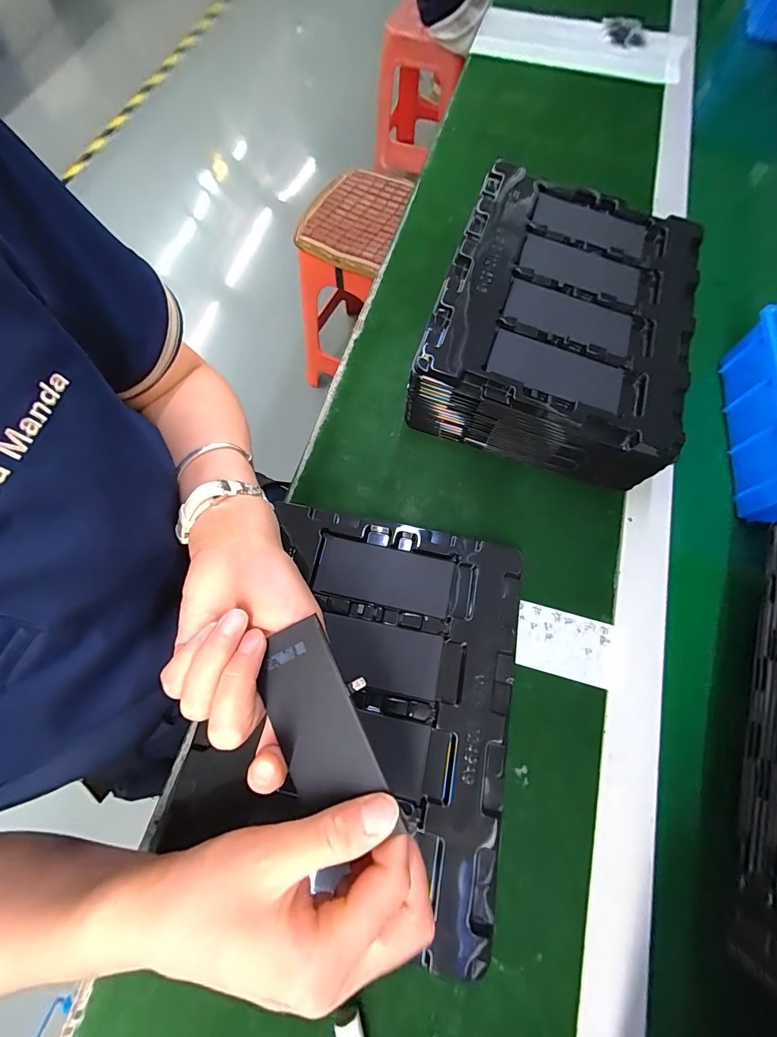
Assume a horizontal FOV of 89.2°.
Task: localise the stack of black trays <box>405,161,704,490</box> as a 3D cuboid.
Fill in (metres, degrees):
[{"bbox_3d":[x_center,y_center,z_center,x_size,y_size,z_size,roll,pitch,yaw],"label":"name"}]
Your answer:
[{"bbox_3d":[0.163,-0.186,0.376,0.220,0.085,0.285,18,71,7],"label":"stack of black trays"}]

